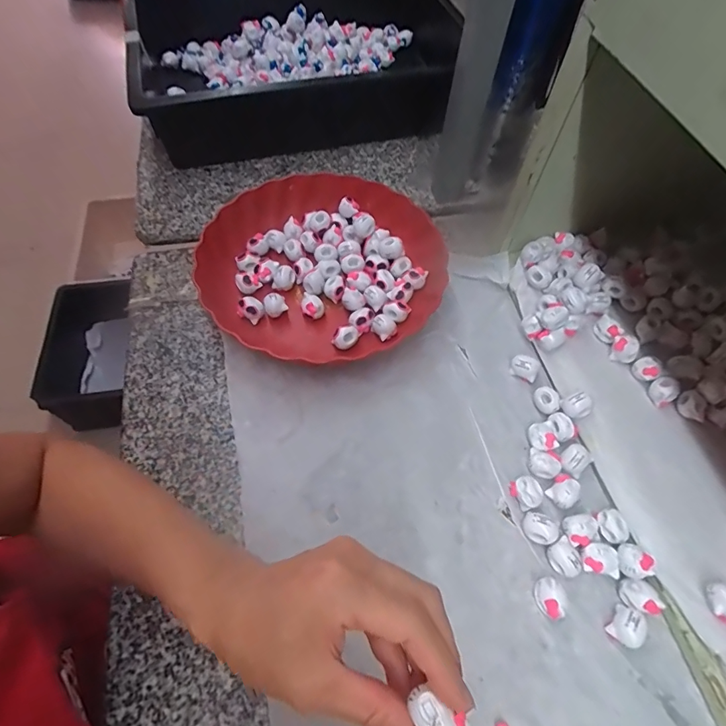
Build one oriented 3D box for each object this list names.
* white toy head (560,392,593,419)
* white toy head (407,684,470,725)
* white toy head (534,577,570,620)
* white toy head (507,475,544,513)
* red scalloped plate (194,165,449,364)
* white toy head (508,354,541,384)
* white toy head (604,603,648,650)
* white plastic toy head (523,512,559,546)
[{"bbox_3d":[0.189,0.037,0.375,0.021,0.017,0.022,1,60,-1],"label":"white toy head"},{"bbox_3d":[0.033,0.154,0.182,0.020,0.010,0.023,-23,64,-10],"label":"white toy head"},{"bbox_3d":[0.138,0.172,0.313,0.023,0.020,0.025,1,60,-1],"label":"white toy head"},{"bbox_3d":[0.135,0.106,0.351,0.021,0.017,0.025,-27,64,-16],"label":"white toy head"},{"bbox_3d":[-0.043,-0.111,0.443,0.239,0.043,0.226,1,60,-1],"label":"red scalloped plate"},{"bbox_3d":[0.155,0.004,0.410,0.026,0.015,0.018,30,63,15],"label":"white toy head"},{"bbox_3d":[0.189,0.188,0.303,0.025,0.017,0.019,-40,69,-22],"label":"white toy head"},{"bbox_3d":[0.138,0.132,0.336,0.025,0.019,0.021,16,61,7],"label":"white plastic toy head"}]

